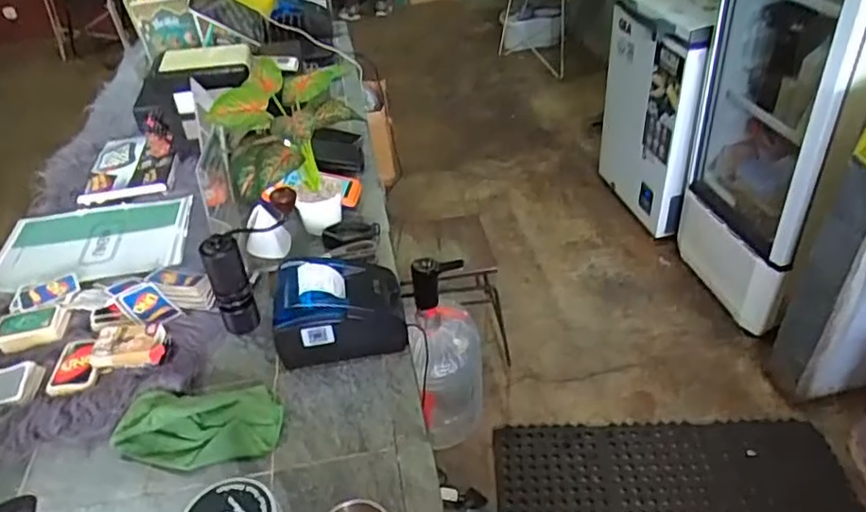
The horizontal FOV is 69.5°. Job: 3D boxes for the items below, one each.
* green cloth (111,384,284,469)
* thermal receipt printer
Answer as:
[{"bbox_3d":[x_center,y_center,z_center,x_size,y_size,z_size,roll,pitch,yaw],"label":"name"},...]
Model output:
[{"bbox_3d":[-0.287,0.207,0.772,0.194,0.033,0.105,-5,39,-1],"label":"green cloth"},{"bbox_3d":[-0.131,0.068,0.871,0.171,0.106,0.121,-9,39,-6],"label":"thermal receipt printer"}]

